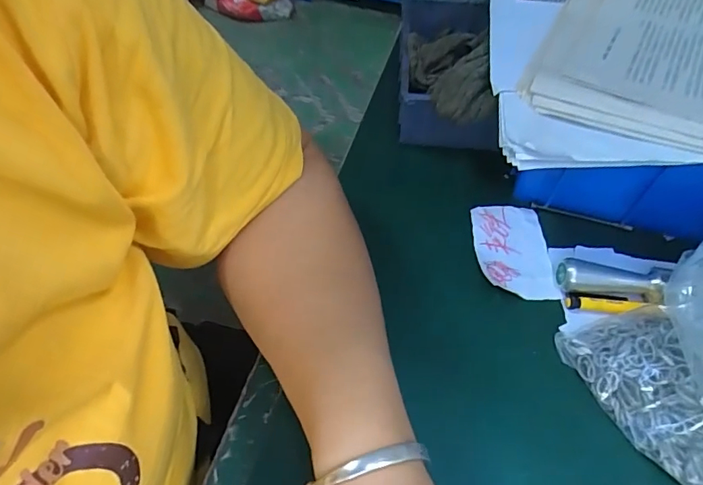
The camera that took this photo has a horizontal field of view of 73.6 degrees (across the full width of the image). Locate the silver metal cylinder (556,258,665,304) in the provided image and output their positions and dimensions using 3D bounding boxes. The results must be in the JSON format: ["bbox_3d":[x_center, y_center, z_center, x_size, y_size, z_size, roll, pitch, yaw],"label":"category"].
[{"bbox_3d":[0.168,0.026,0.309,0.065,0.018,0.019,8,55,3],"label":"silver metal cylinder"}]

